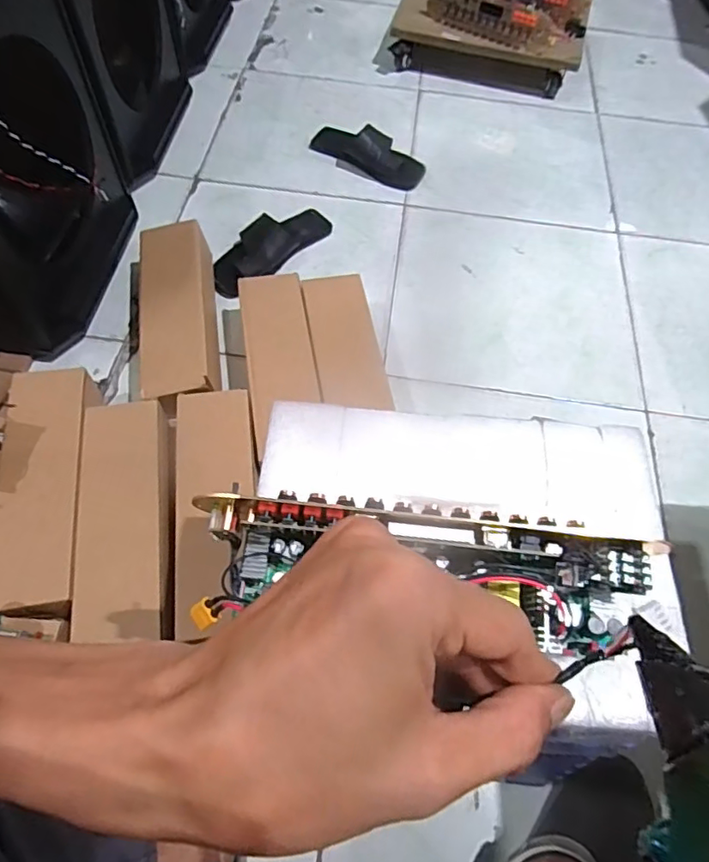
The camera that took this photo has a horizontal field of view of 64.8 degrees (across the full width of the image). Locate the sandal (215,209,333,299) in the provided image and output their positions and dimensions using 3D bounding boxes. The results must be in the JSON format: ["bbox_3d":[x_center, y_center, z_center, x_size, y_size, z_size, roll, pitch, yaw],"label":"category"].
[{"bbox_3d":[-0.145,-0.320,0.950,0.091,0.052,0.249,35,64,16],"label":"sandal"}]

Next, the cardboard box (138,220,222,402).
[{"bbox_3d":[-0.256,-0.170,0.821,0.100,0.105,0.309,-8,60,-8],"label":"cardboard box"}]

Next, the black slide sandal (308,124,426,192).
[{"bbox_3d":[0.023,-0.543,1.083,0.232,0.059,0.077,24,61,10],"label":"black slide sandal"}]

